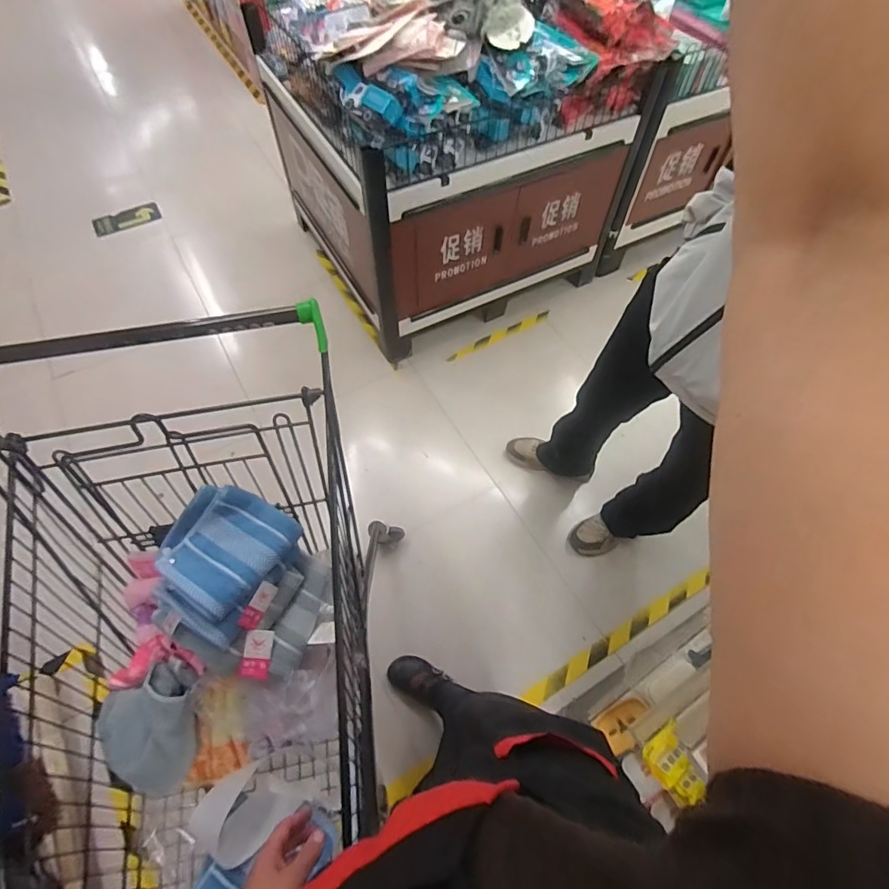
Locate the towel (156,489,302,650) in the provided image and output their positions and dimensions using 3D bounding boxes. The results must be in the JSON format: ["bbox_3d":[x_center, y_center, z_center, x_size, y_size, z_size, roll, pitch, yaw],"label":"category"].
[{"bbox_3d":[-0.361,0.174,0.776,0.191,0.076,0.211,28,63,15],"label":"towel"}]

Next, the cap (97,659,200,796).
[{"bbox_3d":[-0.460,0.445,0.770,0.132,0.068,0.178,-5,92,-1],"label":"cap"}]

